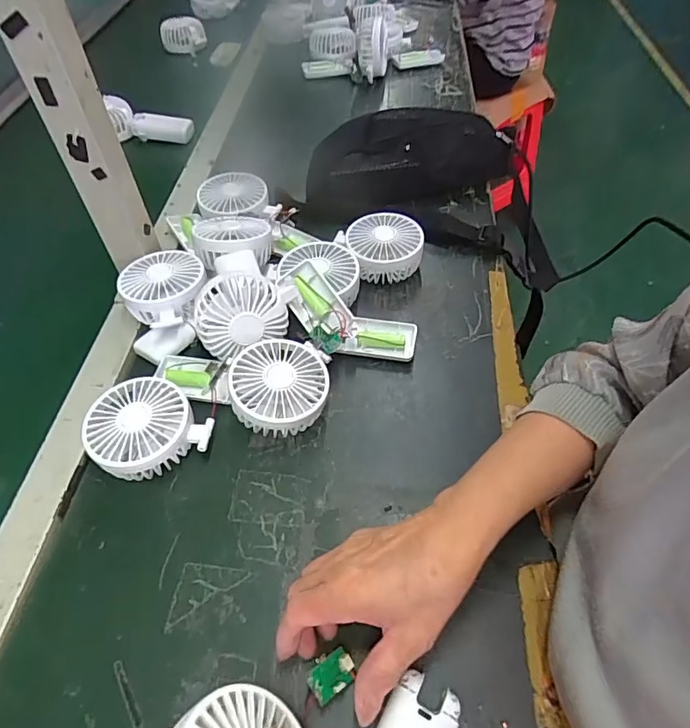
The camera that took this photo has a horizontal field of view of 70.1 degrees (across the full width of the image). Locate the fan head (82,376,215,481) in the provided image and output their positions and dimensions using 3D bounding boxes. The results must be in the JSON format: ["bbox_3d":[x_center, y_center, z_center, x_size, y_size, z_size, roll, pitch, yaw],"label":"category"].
[{"bbox_3d":[-0.174,0.057,0.435,0.094,0.041,0.086,-1,53,1],"label":"fan head"}]

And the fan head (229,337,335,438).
[{"bbox_3d":[-0.057,0.025,0.451,0.085,0.053,0.090,-6,53,-3],"label":"fan head"}]

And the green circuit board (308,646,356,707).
[{"bbox_3d":[-0.009,0.202,0.322,0.030,0.005,0.023,-27,66,-22],"label":"green circuit board"}]

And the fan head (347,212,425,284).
[{"bbox_3d":[0.045,-0.136,0.572,0.079,0.045,0.081,-1,53,1],"label":"fan head"}]

